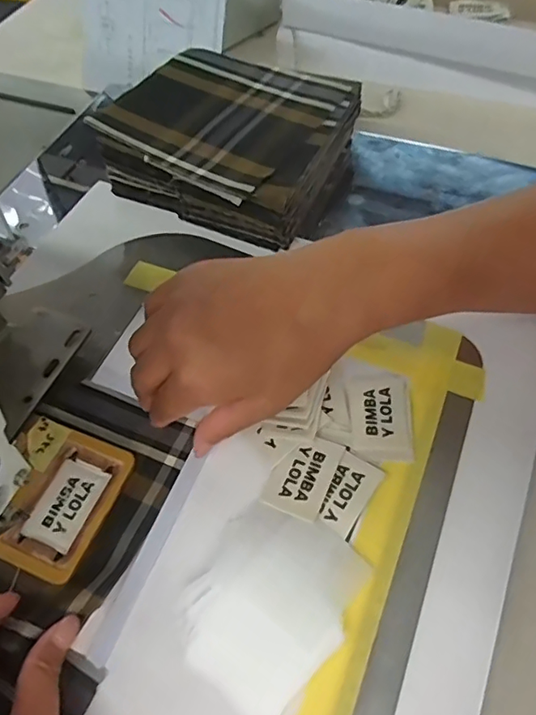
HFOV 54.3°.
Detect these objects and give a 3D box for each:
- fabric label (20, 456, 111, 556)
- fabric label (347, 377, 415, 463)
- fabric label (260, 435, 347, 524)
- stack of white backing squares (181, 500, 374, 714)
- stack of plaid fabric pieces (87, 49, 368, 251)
[{"bbox_3d":[-0.118,0.086,0.309,0.032,0.004,0.050,18,62,14],"label":"fabric label"},{"bbox_3d":[0.069,0.034,0.323,0.037,0.005,0.057,5,56,2],"label":"fabric label"},{"bbox_3d":[0.021,0.067,0.305,0.034,0.004,0.049,22,63,16],"label":"fabric label"},{"bbox_3d":[0.000,0.126,0.272,0.076,0.006,0.091,28,64,19],"label":"stack of white backing squares"},{"bbox_3d":[-0.034,-0.180,0.434,0.186,0.053,0.154,25,64,17],"label":"stack of plaid fabric pieces"}]

